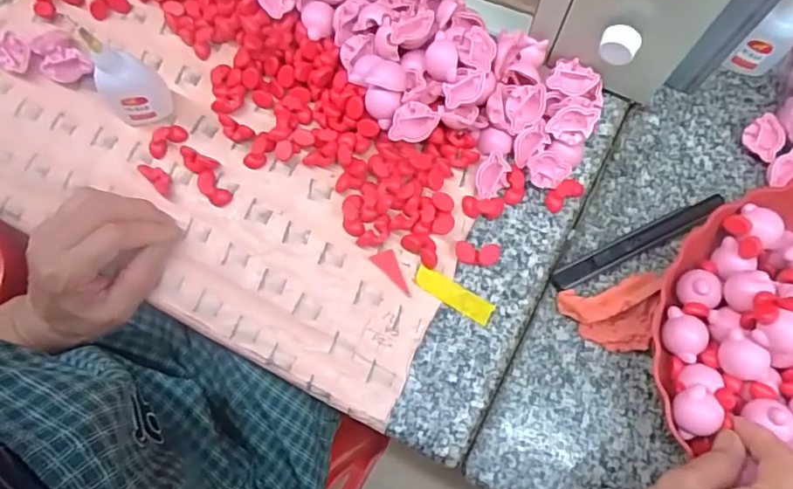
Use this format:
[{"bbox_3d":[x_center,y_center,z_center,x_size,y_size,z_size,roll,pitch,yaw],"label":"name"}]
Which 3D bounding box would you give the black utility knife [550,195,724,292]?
[{"bbox_3d":[0.183,-0.004,0.414,0.147,0.006,0.014,-25,77,-7],"label":"black utility knife"}]

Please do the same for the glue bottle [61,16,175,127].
[{"bbox_3d":[-0.197,-0.120,0.403,0.038,0.096,0.022,-14,76,-5],"label":"glue bottle"}]

